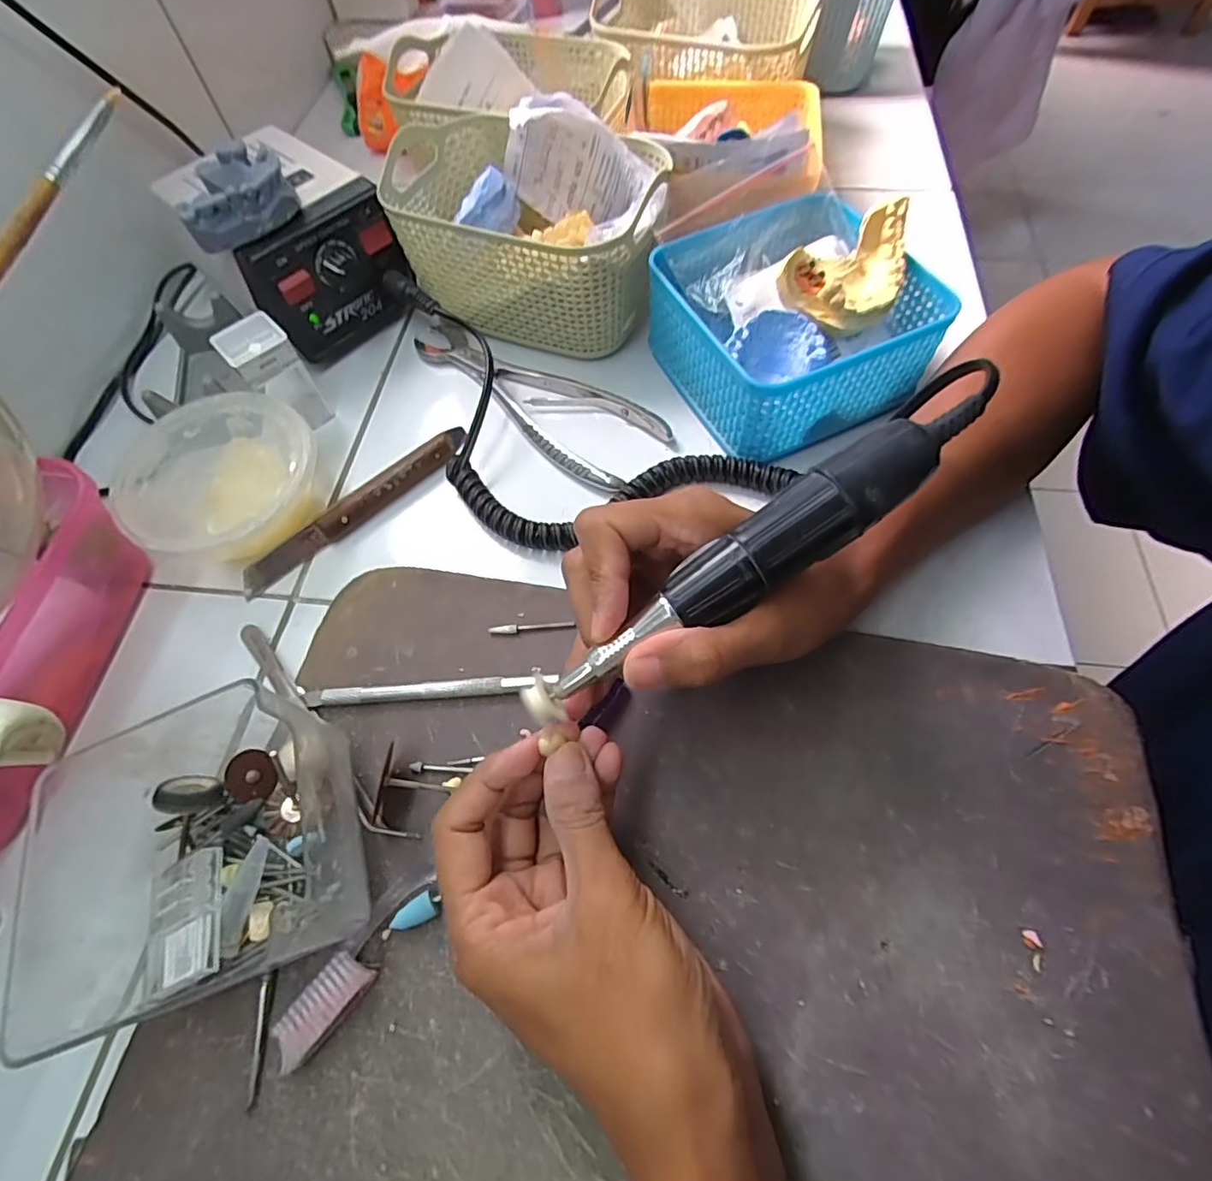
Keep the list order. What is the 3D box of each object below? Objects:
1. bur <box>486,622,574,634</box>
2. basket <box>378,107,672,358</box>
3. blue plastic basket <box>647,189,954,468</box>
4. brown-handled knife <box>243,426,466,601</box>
[{"bbox_3d":[-0.038,0.019,0.296,0.044,0.004,0.004,-4,63,2],"label":"bur"},{"bbox_3d":[-0.053,-0.239,0.395,0.184,0.081,0.132,15,65,11],"label":"basket"},{"bbox_3d":[0.109,-0.156,0.344,0.131,0.062,0.134,-26,64,-10],"label":"blue plastic basket"},{"bbox_3d":[-0.143,-0.050,0.336,0.148,0.013,0.017,-38,67,-15],"label":"brown-handled knife"}]

